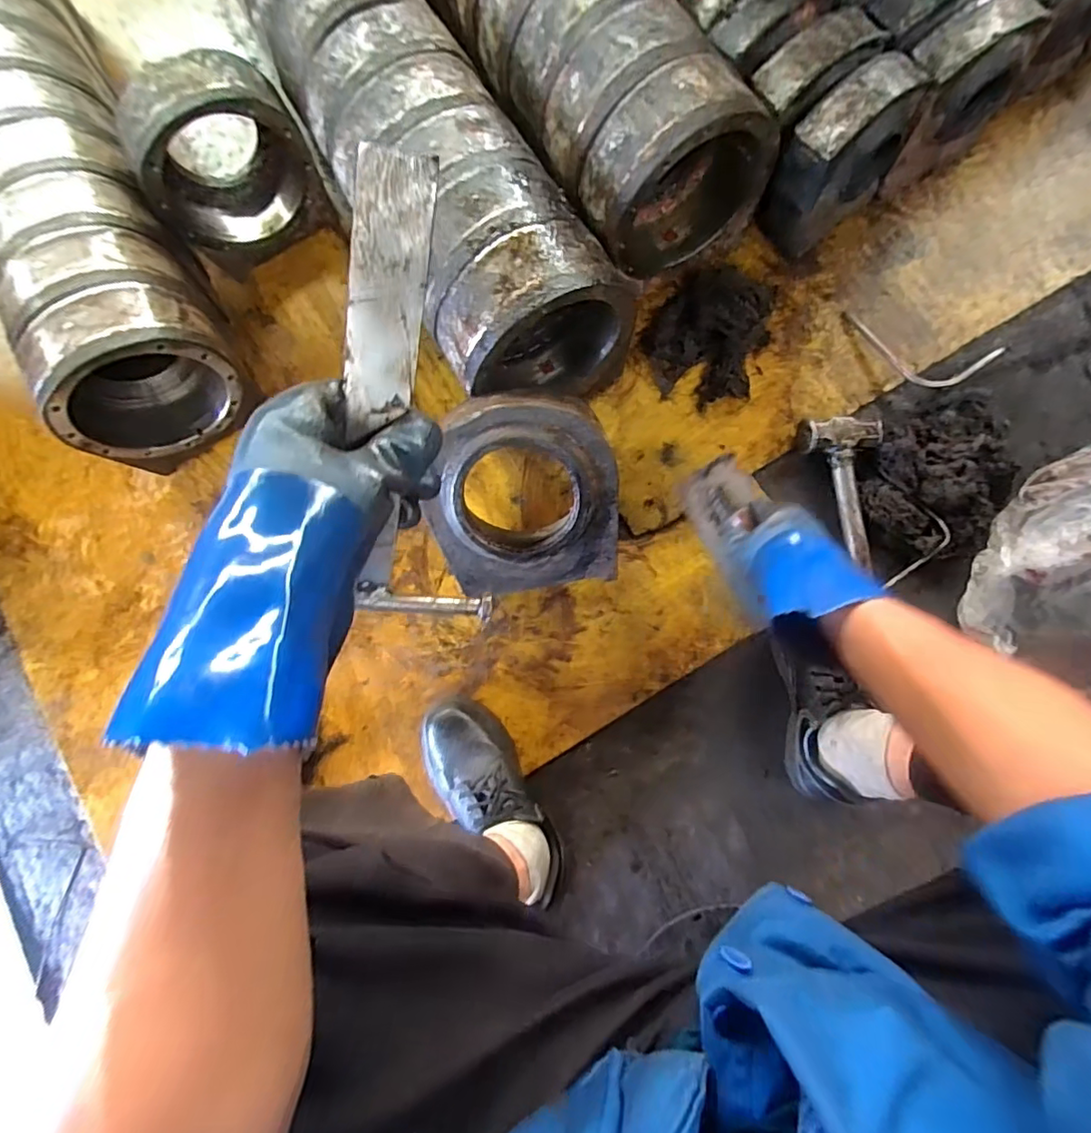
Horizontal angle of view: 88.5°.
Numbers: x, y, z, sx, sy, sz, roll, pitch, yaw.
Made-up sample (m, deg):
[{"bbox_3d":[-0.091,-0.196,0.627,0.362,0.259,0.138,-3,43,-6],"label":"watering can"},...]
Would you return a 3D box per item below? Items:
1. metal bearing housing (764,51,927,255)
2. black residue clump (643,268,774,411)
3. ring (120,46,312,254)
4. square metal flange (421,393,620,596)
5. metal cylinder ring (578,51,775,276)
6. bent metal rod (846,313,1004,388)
[{"bbox_3d":[0.388,-0.535,0.746,0.157,0.189,0.088,-39,79,-2],"label":"metal bearing housing"},{"bbox_3d":[0.229,-0.331,0.796,0.166,0.044,0.192,21,82,9],"label":"black residue clump"},{"bbox_3d":[-0.451,-0.571,0.793,0.221,0.206,0.107,-36,78,-2],"label":"ring"},{"bbox_3d":[-0.026,-0.079,0.672,0.217,0.056,0.238,-7,121,2],"label":"square metal flange"},{"bbox_3d":[0.162,-0.486,0.710,0.225,0.222,0.105,-25,78,0],"label":"metal cylinder ring"},{"bbox_3d":[0.503,-0.294,0.767,0.200,0.030,0.073,24,85,8],"label":"bent metal rod"}]

